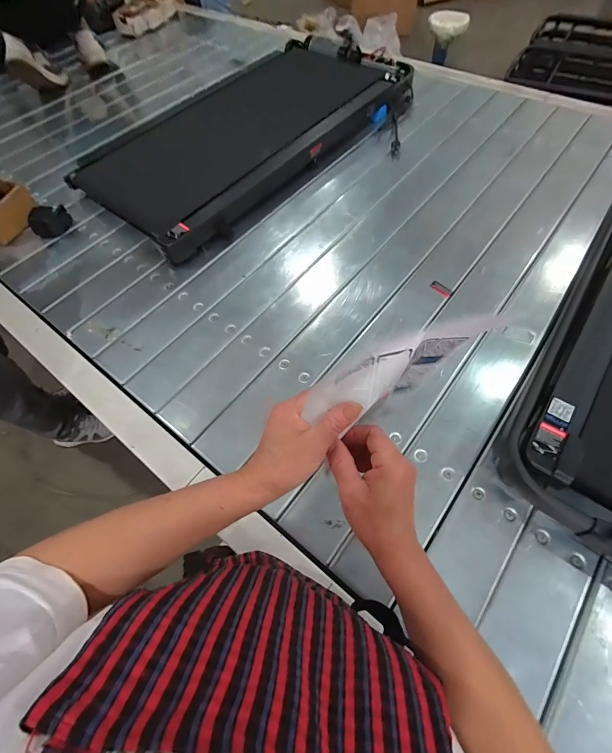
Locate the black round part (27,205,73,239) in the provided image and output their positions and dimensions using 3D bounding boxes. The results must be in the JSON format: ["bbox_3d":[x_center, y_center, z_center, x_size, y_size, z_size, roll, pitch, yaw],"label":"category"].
[{"bbox_3d":[-0.673,-0.411,0.930,0.100,0.069,0.048,-37,64,-18],"label":"black round part"}]

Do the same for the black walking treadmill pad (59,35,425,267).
[{"bbox_3d":[-0.133,-0.763,1.081,0.473,0.118,1.042,36,68,23],"label":"black walking treadmill pad"}]

